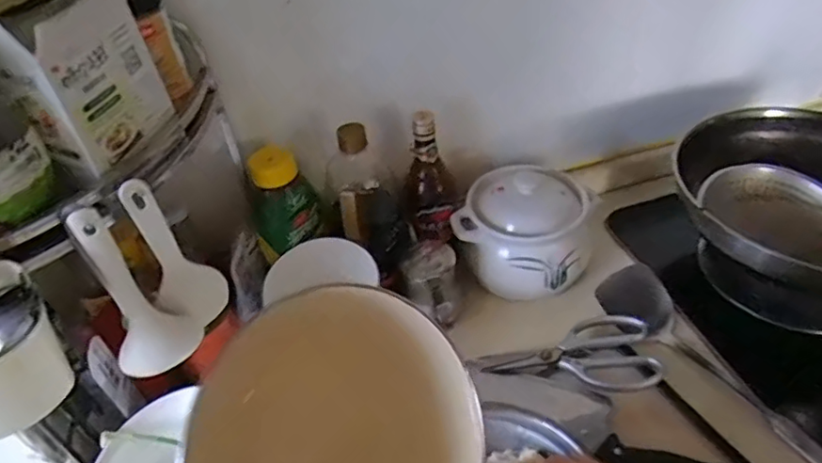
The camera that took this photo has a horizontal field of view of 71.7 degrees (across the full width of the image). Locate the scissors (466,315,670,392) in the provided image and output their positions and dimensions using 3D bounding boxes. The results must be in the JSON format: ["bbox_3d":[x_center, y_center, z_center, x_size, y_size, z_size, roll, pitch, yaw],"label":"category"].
[{"bbox_3d":[0.180,0.146,0.676,0.210,0.014,0.100,-3,43,4],"label":"scissors"}]

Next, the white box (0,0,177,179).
[{"bbox_3d":[-0.263,-0.130,0.456,0.060,0.140,0.116,4,44,12],"label":"white box"}]

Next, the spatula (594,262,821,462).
[{"bbox_3d":[0.367,0.163,0.643,0.089,0.038,0.355,-28,46,-21],"label":"spatula"}]

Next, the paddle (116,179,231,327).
[{"bbox_3d":[-0.212,0.024,0.513,0.013,0.168,0.064,26,52,31],"label":"paddle"}]

